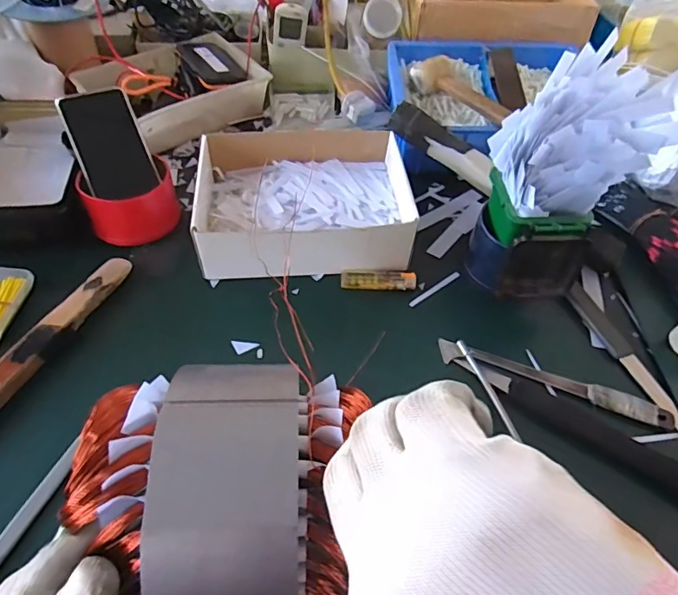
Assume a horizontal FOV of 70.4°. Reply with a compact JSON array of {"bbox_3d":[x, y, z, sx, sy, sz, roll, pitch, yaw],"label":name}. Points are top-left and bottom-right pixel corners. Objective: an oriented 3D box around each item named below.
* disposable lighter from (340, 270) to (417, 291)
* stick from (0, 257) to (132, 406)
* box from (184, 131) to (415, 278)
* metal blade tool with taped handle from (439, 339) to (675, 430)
[{"bbox_3d":[0.046,-0.021,0.553,0.084,0.012,0.025,4,55,0],"label":"disposable lighter"},{"bbox_3d":[-0.298,0.056,0.456,0.028,0.020,0.271,21,55,12],"label":"stick"},{"bbox_3d":[-0.042,-0.125,0.583,0.234,0.070,0.198,-2,53,-5],"label":"box"},{"bbox_3d":[0.215,0.084,0.484,0.229,0.008,0.029,17,54,9],"label":"metal blade tool with taped handle"}]

